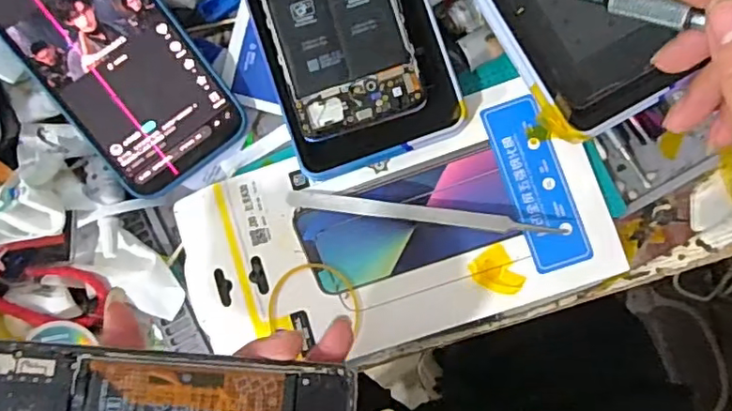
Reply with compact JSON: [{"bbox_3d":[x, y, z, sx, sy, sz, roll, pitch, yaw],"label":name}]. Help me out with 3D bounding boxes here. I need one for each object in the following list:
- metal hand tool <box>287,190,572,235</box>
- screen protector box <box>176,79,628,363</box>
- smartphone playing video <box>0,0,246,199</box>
[{"bbox_3d":[0.031,0.005,0.325,0.153,0.008,0.010,7,85,12],"label":"metal hand tool"},{"bbox_3d":[0.013,0.017,0.328,0.230,0.014,0.116,-18,83,5],"label":"screen protector box"},{"bbox_3d":[-0.145,-0.089,0.324,0.082,0.007,0.163,-37,101,-5],"label":"smartphone playing video"}]

